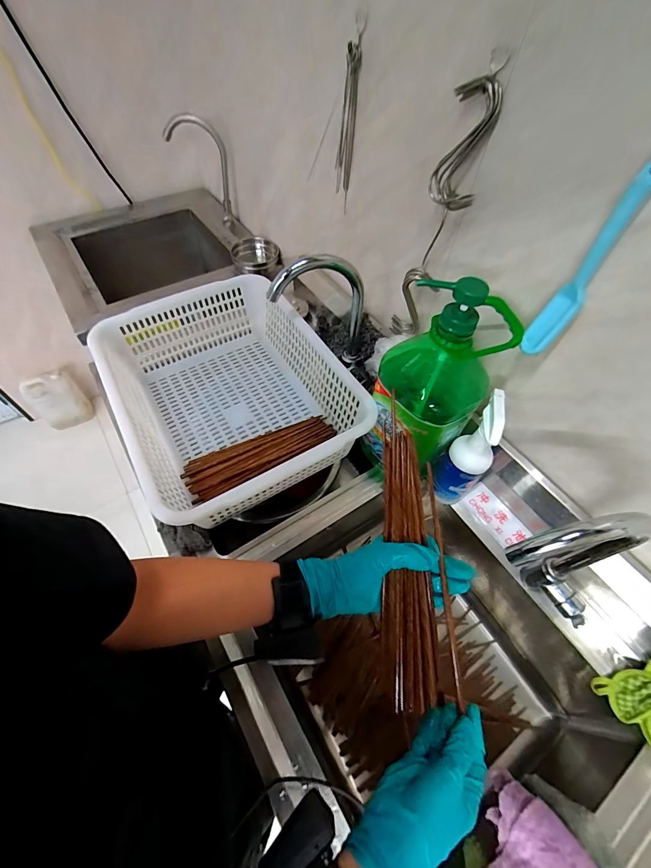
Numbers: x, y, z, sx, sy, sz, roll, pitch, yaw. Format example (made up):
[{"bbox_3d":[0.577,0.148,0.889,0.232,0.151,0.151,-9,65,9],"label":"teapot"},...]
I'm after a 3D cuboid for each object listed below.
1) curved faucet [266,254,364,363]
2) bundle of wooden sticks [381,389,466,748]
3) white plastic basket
[{"bbox_3d":[-0.012,-0.226,0.679,0.179,0.237,0.036,-12,58,-10],"label":"curved faucet"},{"bbox_3d":[0.099,0.133,0.396,0.071,0.029,0.327,-2,81,-4],"label":"bundle of wooden sticks"},{"bbox_3d":[-0.172,-0.070,0.675,0.359,0.150,0.455,-25,62,-18],"label":"white plastic basket"}]

